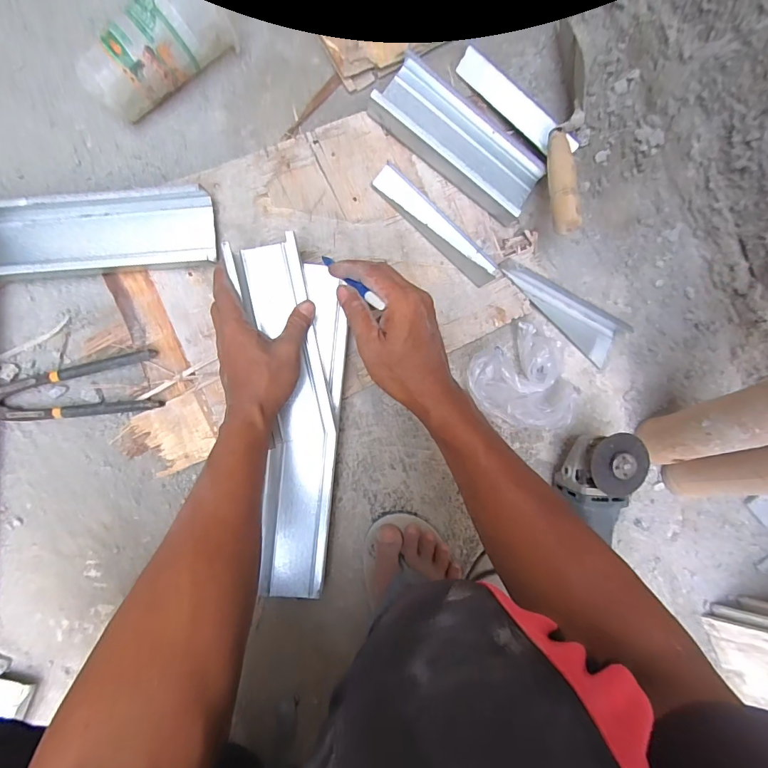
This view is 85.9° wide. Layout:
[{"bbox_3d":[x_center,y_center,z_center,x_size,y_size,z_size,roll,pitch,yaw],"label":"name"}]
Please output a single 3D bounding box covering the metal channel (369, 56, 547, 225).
[{"bbox_3d":[0.092,-0.290,0.486,0.212,0.036,0.095,39,87,-6],"label":"metal channel"}]

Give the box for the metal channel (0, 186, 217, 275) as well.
[{"bbox_3d":[-0.313,-0.163,0.447,0.251,0.051,0.080,-7,92,-6],"label":"metal channel"}]

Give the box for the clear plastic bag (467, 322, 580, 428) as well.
[{"bbox_3d":[0.170,-0.003,0.497,0.117,0.066,0.112,-32,94,-5],"label":"clear plastic bag"}]

